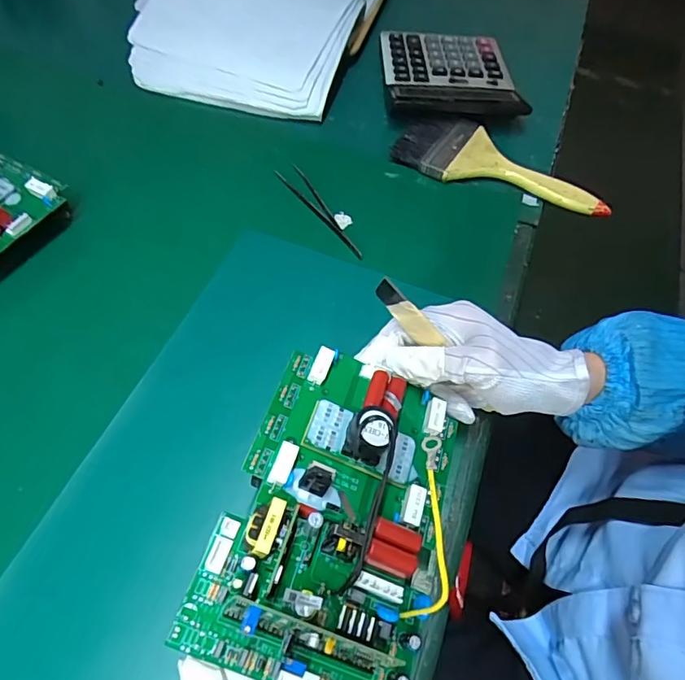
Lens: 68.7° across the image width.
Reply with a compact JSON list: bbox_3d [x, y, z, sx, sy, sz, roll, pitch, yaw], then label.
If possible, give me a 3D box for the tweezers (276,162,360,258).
[{"bbox_3d":[-0.020,-0.119,0.462,0.020,0.007,0.134,-28,63,-19],"label":"tweezers"}]

